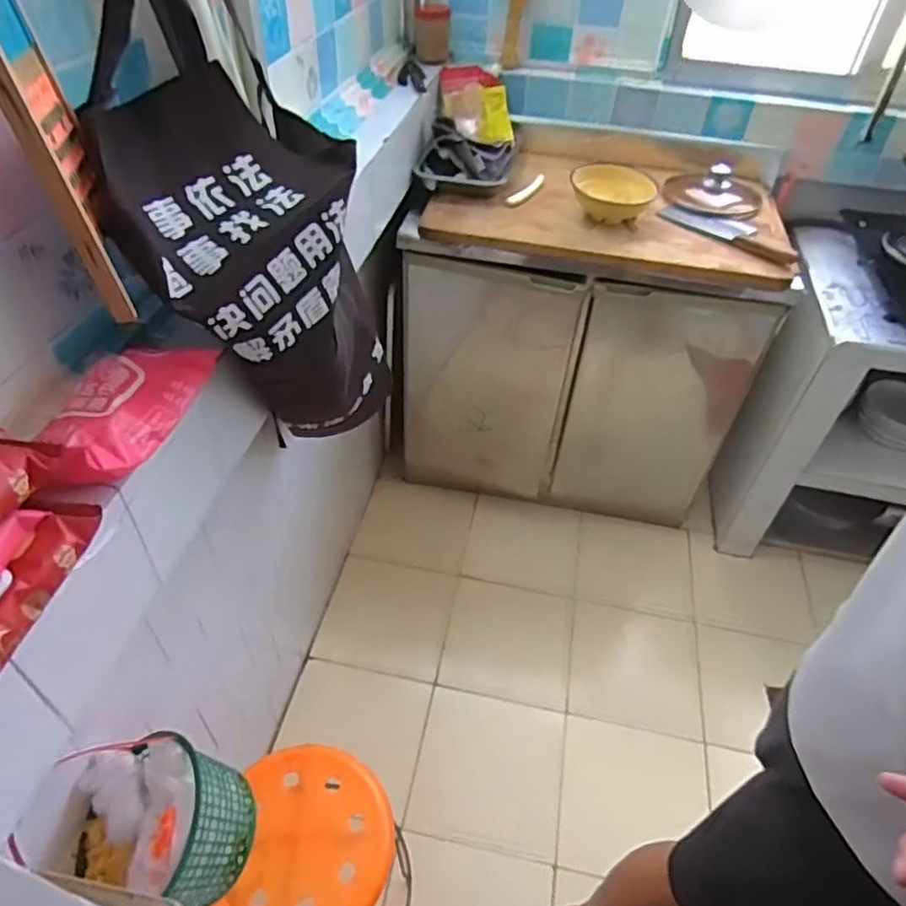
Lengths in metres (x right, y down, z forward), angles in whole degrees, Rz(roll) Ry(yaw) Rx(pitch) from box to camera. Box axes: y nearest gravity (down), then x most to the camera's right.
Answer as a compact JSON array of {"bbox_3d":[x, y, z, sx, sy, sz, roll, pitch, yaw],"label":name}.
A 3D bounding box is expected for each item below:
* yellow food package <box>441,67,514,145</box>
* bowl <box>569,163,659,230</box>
[{"bbox_3d":[0.055,-0.804,1.488,0.155,0.049,0.200,-5,81,-8],"label":"yellow food package"},{"bbox_3d":[0.331,-0.539,1.343,0.168,0.079,0.156,2,45,-2],"label":"bowl"}]

